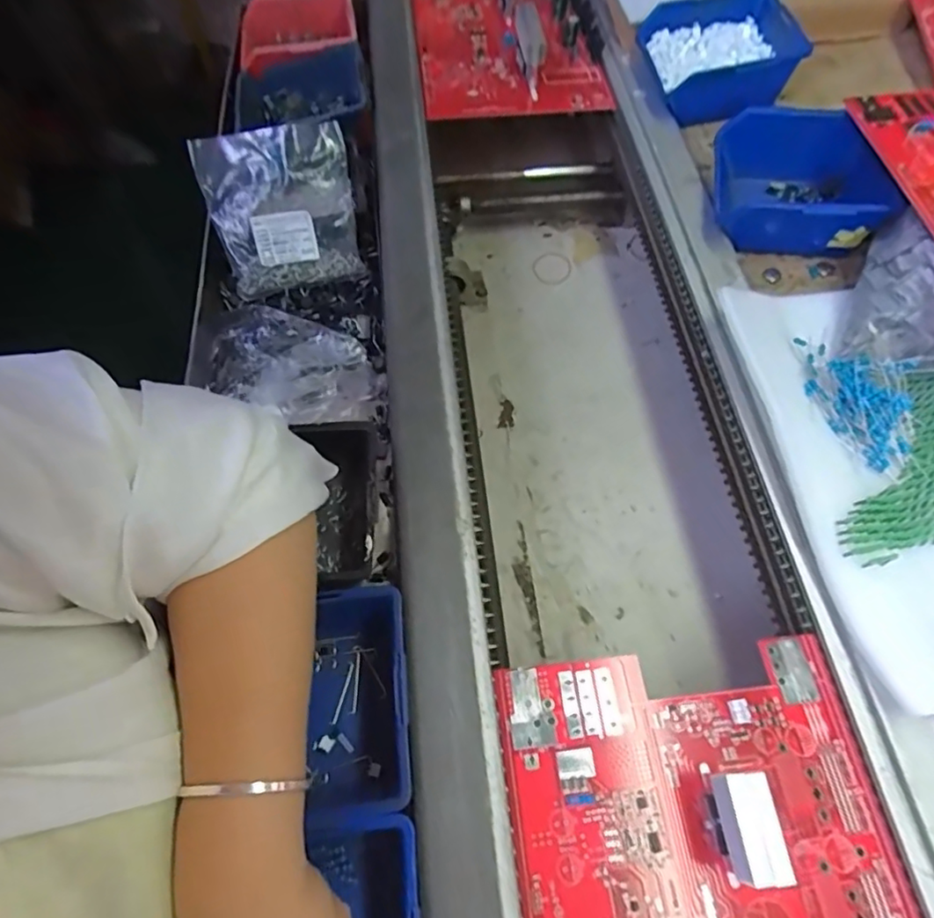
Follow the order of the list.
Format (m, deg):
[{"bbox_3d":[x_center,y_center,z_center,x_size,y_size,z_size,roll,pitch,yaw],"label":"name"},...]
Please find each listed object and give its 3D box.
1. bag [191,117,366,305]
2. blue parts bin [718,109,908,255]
[{"bbox_3d":[-0.159,-0.212,0.498,0.120,0.125,0.029,-9,32,0],"label":"bag"},{"bbox_3d":[0.277,-0.231,0.492,0.125,0.066,0.120,13,61,5],"label":"blue parts bin"}]

